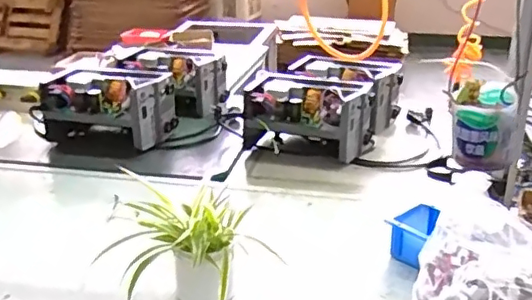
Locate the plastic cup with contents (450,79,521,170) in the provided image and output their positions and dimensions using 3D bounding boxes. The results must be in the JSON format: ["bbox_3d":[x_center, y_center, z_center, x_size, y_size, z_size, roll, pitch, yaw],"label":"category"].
[{"bbox_3d":[0.213,-0.023,0.556,0.061,0.071,0.058,10,25,23],"label":"plastic cup with contents"}]

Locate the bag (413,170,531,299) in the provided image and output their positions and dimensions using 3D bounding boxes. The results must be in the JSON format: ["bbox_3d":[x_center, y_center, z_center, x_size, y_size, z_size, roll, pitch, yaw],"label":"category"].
[{"bbox_3d":[0.263,0.173,0.740,0.137,0.196,0.160,-12,26,-26],"label":"bag"}]

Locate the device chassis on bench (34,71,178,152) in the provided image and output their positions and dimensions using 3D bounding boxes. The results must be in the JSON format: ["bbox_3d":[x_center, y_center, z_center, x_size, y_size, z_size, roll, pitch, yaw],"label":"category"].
[{"bbox_3d":[-0.420,-0.113,1.461,0.365,0.156,0.180,6,24,14],"label":"device chassis on bench"}]

